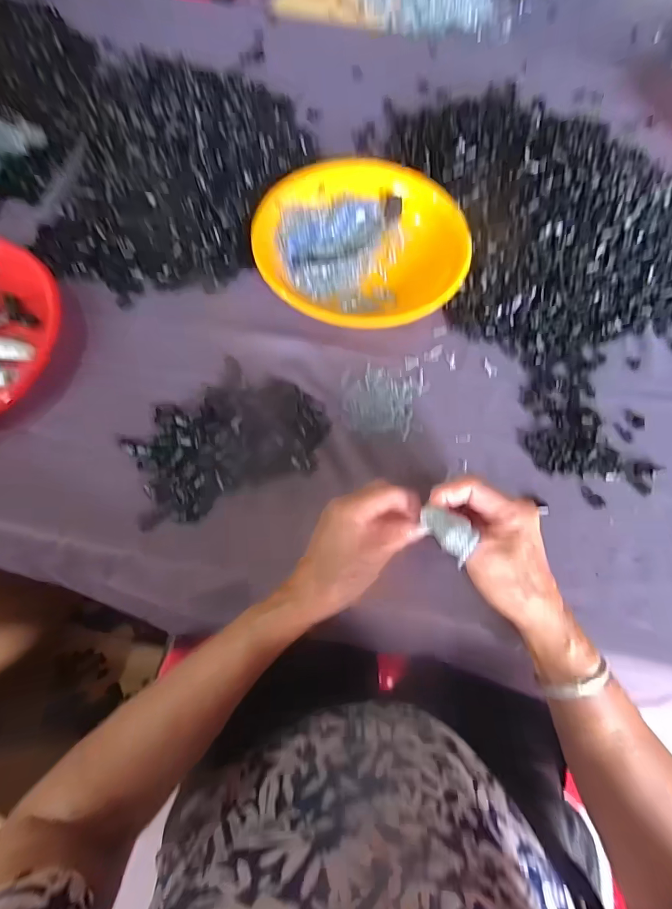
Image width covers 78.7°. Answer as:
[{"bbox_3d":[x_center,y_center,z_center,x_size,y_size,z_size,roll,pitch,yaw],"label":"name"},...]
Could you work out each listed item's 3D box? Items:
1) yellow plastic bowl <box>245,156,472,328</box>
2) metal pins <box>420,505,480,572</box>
[{"bbox_3d":[0.027,-0.257,0.490,0.237,0.030,0.256,1,70,-2],"label":"yellow plastic bowl"},{"bbox_3d":[0.088,0.057,0.308,0.024,0.021,0.048,-27,74,-11],"label":"metal pins"}]

